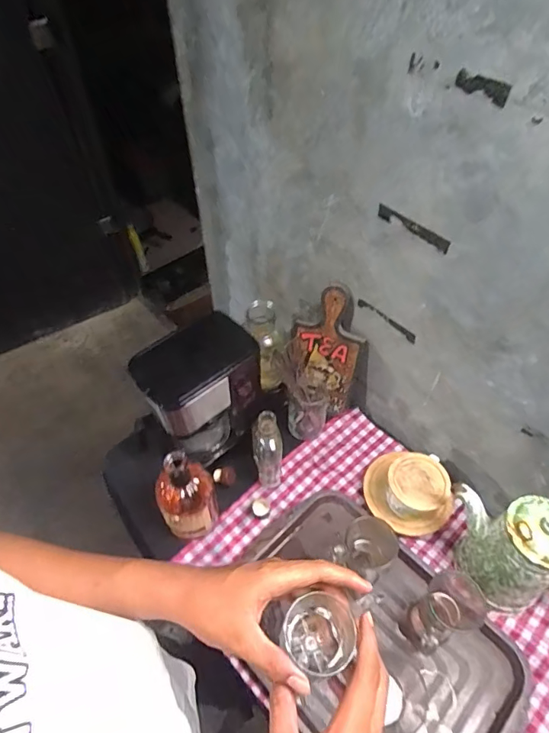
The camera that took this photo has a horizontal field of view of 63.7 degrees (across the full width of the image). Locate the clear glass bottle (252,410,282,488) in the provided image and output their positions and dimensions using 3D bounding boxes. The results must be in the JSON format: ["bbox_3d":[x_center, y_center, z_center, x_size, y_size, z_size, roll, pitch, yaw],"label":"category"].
[{"bbox_3d":[-0.012,0.151,0.795,0.049,0.157,0.060,-11,52,-8],"label":"clear glass bottle"}]

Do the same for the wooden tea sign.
[{"bbox_3d":[0.099,-0.029,0.870,0.142,0.257,0.028,24,35,11],"label":"wooden tea sign"}]

